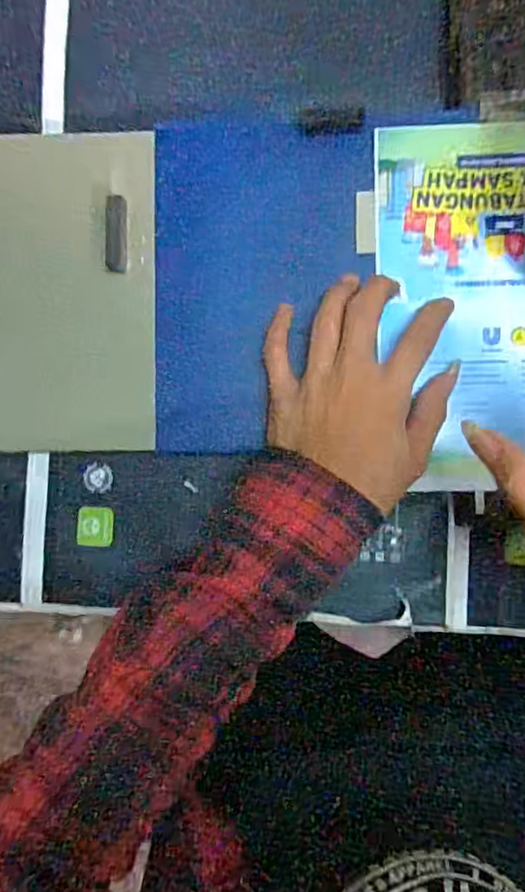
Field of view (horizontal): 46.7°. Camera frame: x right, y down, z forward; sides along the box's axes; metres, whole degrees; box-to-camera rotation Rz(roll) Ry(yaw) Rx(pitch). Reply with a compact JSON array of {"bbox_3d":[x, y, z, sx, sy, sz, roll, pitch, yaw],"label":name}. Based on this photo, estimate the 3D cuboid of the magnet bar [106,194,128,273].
[{"bbox_3d":[-0.091,-0.133,0.381,0.012,0.009,0.046,3,99,5],"label":"magnet bar"}]

